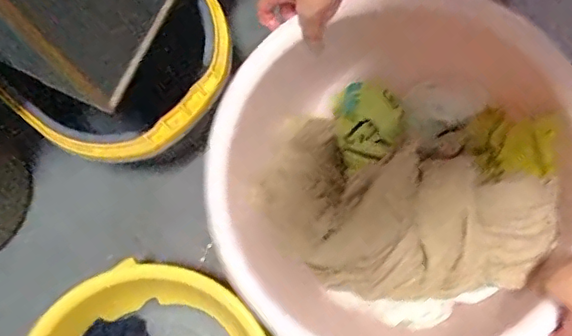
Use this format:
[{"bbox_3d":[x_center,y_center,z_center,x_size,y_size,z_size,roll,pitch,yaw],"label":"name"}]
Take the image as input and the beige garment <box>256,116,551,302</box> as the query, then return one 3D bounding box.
[{"bbox_3d":[0.101,0.044,0.581,0.302,0.091,0.168,13,71,30],"label":"beige garment"}]

